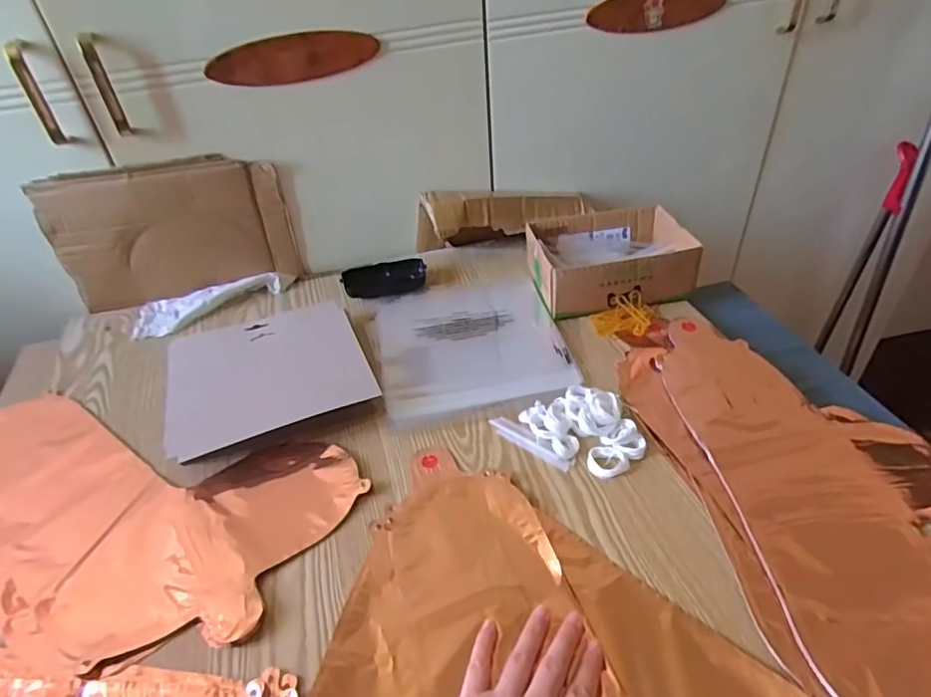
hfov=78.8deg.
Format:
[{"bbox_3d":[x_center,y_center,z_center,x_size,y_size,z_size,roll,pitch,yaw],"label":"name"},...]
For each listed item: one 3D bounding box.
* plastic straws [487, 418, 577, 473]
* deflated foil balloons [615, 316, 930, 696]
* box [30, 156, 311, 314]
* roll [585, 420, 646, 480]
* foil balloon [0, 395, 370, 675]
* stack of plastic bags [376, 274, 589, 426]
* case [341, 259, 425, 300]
[{"bbox_3d":[0.061,0.087,0.531,0.088,0.006,0.017,28,50,34],"label":"plastic straws"},{"bbox_3d":[0.295,0.116,0.461,0.211,0.016,0.418,-11,39,-7],"label":"deflated foil balloons"},{"bbox_3d":[-0.364,-0.143,0.716,0.275,0.173,0.025,-11,39,-7],"label":"box"},{"bbox_3d":[0.138,0.092,0.513,0.061,0.014,0.035,-32,46,-29],"label":"roll"},{"bbox_3d":[-0.322,0.145,0.500,0.418,0.010,0.217,7,41,15],"label":"foil balloon"},{"bbox_3d":[0.003,-0.016,0.659,0.204,0.013,0.227,-10,39,-6],"label":"stack of plastic bags"},{"bbox_3d":[-0.107,-0.094,0.755,0.107,0.029,0.042,-14,40,-10],"label":"case"}]

